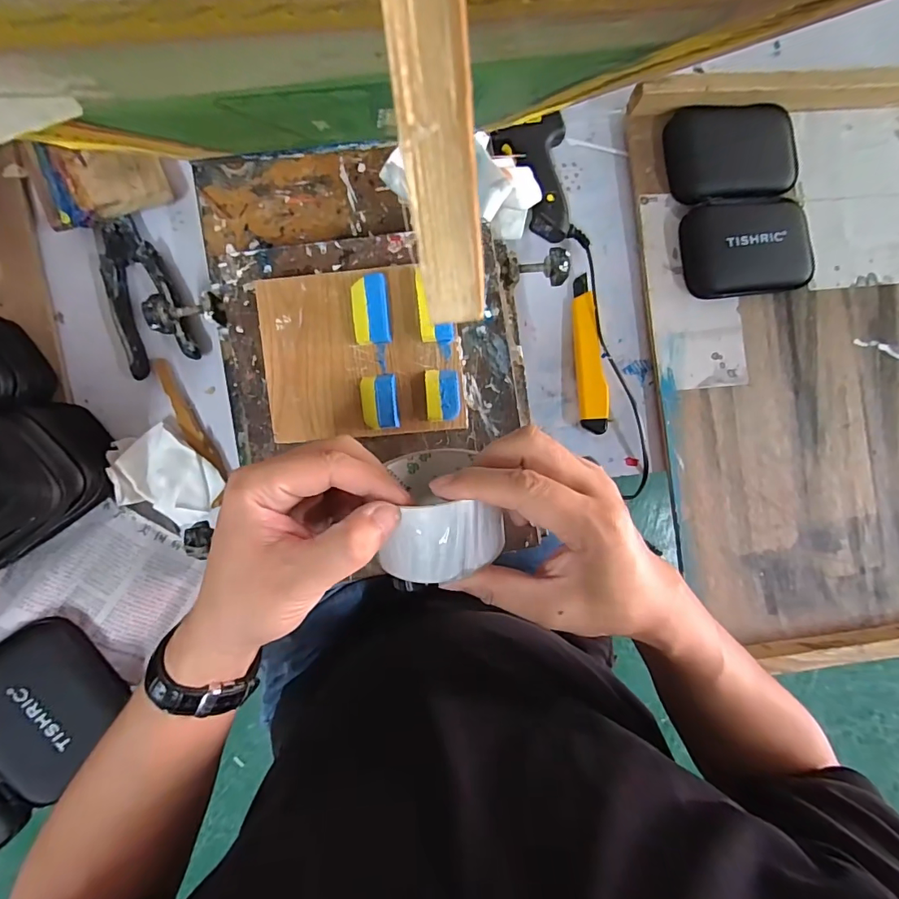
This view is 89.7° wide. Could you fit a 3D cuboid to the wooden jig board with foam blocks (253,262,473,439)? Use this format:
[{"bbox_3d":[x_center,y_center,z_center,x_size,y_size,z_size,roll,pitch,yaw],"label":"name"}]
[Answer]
[{"bbox_3d":[-0.071,-0.080,0.373,0.158,0.020,0.136,-7,87,-4],"label":"wooden jig board with foam blocks"}]

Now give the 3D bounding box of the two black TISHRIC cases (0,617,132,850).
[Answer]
[{"bbox_3d":[-0.374,0.245,0.369,0.186,0.047,0.132,-41,90,-5],"label":"two black TISHRIC cases"}]

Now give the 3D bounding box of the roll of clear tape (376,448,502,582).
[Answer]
[{"bbox_3d":[-0.004,0.036,0.290,0.088,0.093,0.051,-4,109,1],"label":"roll of clear tape"}]

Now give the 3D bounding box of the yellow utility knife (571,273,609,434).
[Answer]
[{"bbox_3d":[0.147,-0.100,0.473,0.031,0.020,0.164,-3,87,-4],"label":"yellow utility knife"}]

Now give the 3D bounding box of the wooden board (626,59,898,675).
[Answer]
[{"bbox_3d":[0.416,-0.095,0.480,0.394,0.049,0.596,-6,88,-5],"label":"wooden board"}]

